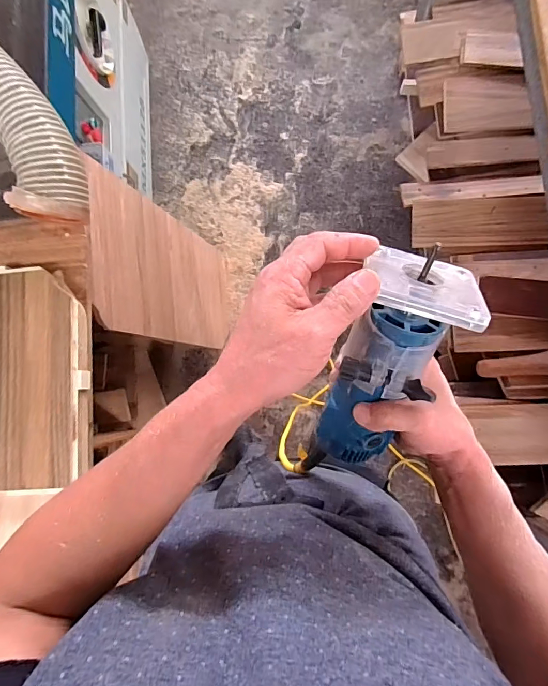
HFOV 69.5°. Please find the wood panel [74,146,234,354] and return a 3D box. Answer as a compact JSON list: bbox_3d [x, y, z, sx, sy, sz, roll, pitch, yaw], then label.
[{"bbox_3d":[-0.284,-0.191,1.158,0.013,0.684,0.383,-10,83,17],"label":"wood panel"}]

